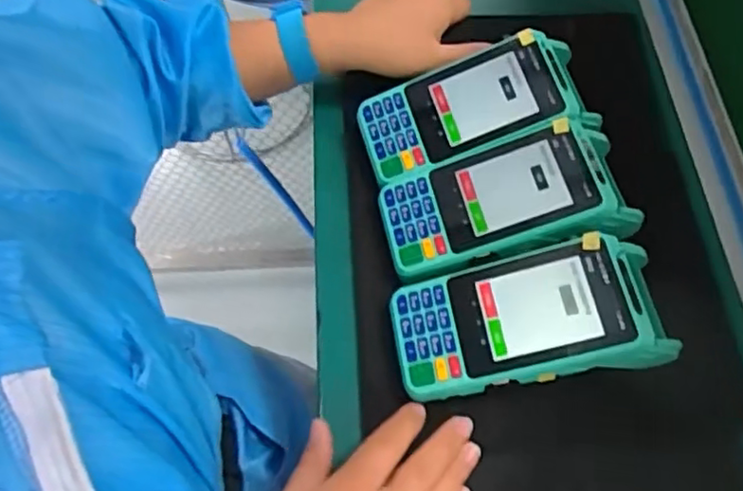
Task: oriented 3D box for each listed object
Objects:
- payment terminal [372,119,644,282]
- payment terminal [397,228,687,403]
[{"bbox_3d":[0.091,-0.028,0.437,0.161,0.063,0.083,-10,67,-7],"label":"payment terminal"},{"bbox_3d":[0.096,0.044,0.395,0.158,0.054,0.078,-6,67,-5],"label":"payment terminal"}]

